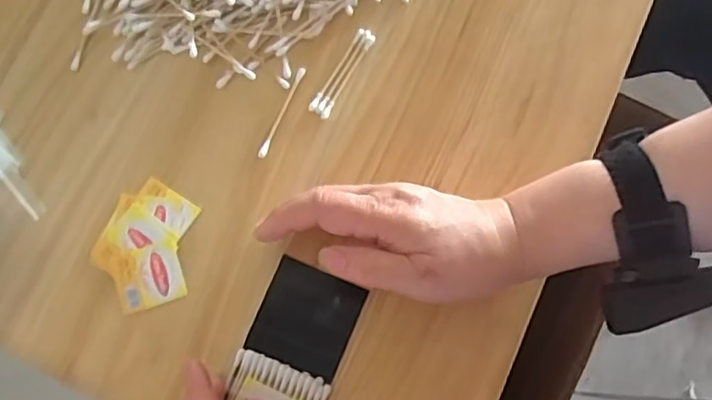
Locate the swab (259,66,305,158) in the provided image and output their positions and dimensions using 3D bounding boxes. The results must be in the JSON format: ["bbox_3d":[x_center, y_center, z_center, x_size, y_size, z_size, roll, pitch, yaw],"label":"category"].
[{"bbox_3d":[-0.052,-0.062,0.435,0.005,0.004,0.071,22,76,7],"label":"swab"}]

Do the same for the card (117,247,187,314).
[{"bbox_3d":[-0.136,0.052,0.409,0.041,0.004,0.037,-17,74,-4],"label":"card"}]

